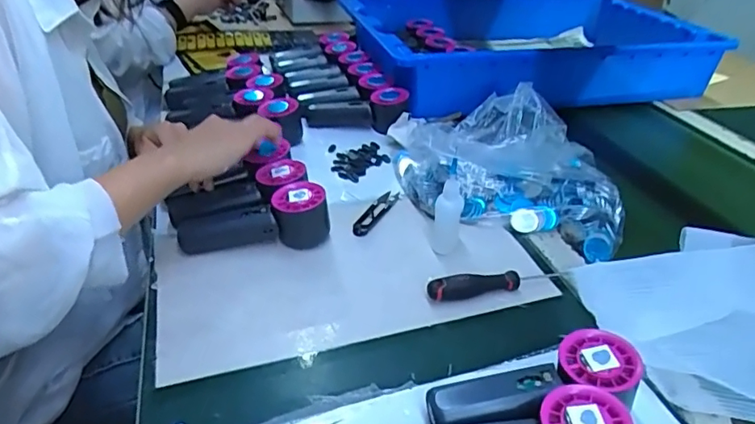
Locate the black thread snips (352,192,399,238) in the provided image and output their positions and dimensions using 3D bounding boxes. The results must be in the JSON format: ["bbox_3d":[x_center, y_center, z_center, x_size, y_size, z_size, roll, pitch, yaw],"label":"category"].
[{"bbox_3d":[-0.001,-0.002,0.636,0.026,0.014,0.097,18,37,22],"label":"black thread snips"}]

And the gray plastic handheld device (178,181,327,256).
[{"bbox_3d":[-0.132,0.007,0.579,0.155,0.059,0.048,-1,34,-4],"label":"gray plastic handheld device"}]

